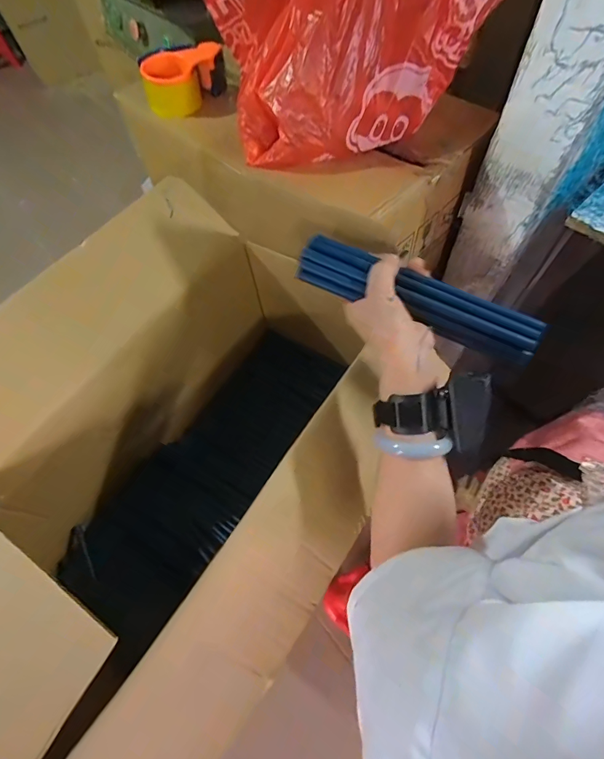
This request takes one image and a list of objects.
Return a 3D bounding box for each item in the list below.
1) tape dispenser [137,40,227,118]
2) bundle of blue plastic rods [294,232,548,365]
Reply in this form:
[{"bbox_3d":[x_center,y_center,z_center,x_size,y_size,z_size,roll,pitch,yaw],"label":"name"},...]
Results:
[{"bbox_3d":[-0.190,-0.495,0.619,0.134,0.068,0.070,-31,62,-14],"label":"tape dispenser"},{"bbox_3d":[0.110,-0.078,0.369,0.233,0.030,0.046,24,64,8],"label":"bundle of blue plastic rods"}]

